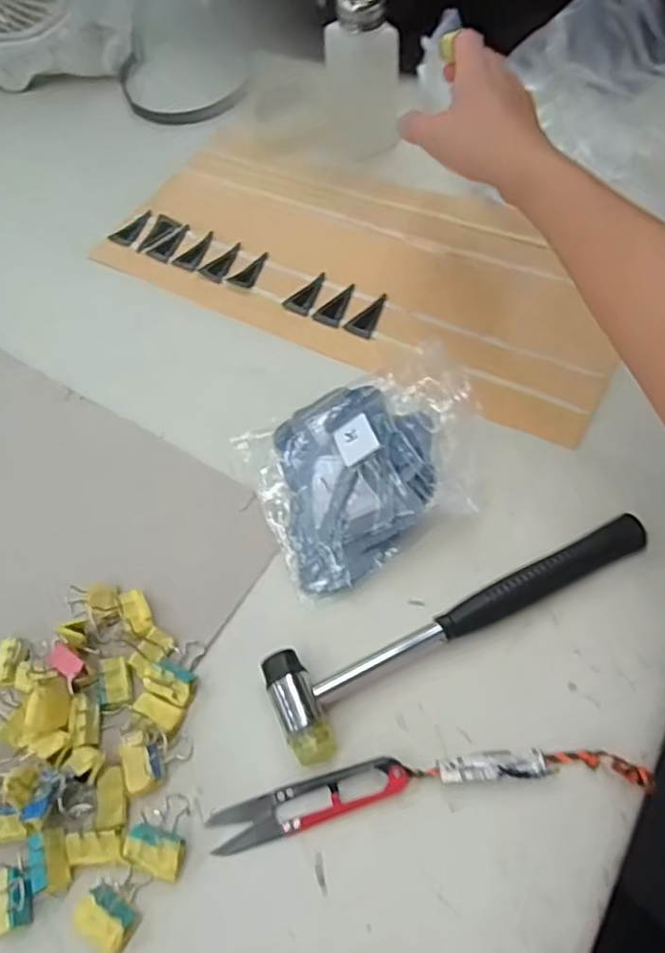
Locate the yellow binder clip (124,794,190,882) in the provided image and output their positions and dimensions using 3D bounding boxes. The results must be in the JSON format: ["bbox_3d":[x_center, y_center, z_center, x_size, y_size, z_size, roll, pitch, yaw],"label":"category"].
[{"bbox_3d":[-0.089,0.184,0.311,0.029,0.014,0.035,9,61,9],"label":"yellow binder clip"}]

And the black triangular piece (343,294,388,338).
[{"bbox_3d":[0.033,-0.126,0.483,0.045,0.004,0.024,-38,66,-13],"label":"black triangular piece"}]

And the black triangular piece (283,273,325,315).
[{"bbox_3d":[-0.021,-0.153,0.504,0.023,0.004,0.047,23,64,16],"label":"black triangular piece"}]

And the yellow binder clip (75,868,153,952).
[{"bbox_3d":[-0.108,0.211,0.296,0.028,0.021,0.030,24,64,16],"label":"yellow binder clip"}]

